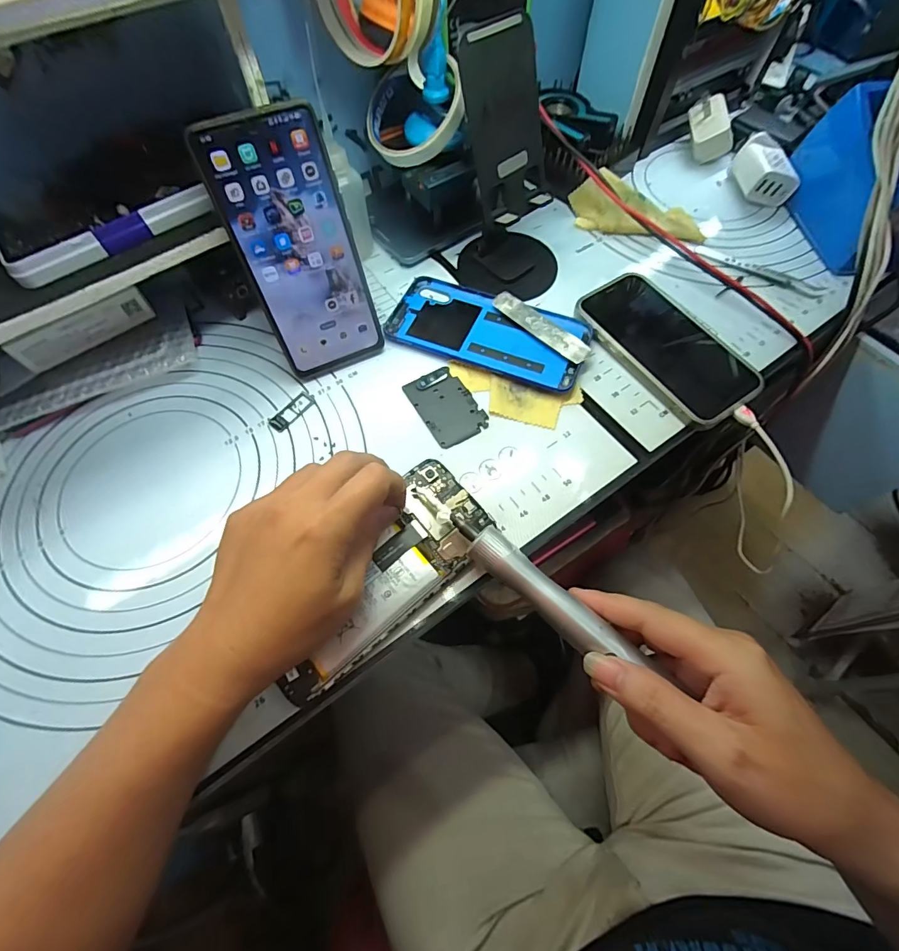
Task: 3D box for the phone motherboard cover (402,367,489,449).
[{"bbox_3d":[-0.003,-0.055,0.342,0.043,0.004,0.065,-29,66,-14],"label":"phone motherboard cover"}]

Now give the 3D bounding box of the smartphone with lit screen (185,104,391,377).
[{"bbox_3d":[-0.100,-0.150,0.308,0.076,0.161,0.007,-24,42,-11],"label":"smartphone with lit screen"}]

